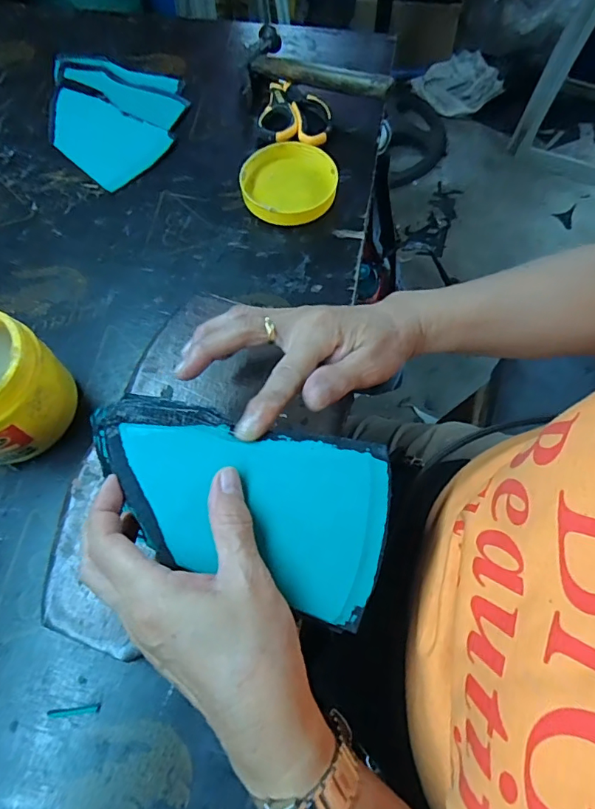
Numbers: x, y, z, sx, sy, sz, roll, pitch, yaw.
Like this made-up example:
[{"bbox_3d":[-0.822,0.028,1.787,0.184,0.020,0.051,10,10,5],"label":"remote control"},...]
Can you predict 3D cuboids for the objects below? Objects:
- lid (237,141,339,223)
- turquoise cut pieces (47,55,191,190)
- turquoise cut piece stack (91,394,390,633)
[{"bbox_3d":[-0.008,-0.218,0.474,0.092,0.026,0.092,-1,65,1],"label":"lid"},{"bbox_3d":[-0.217,-0.340,0.544,0.210,0.015,0.156,39,72,17],"label":"turquoise cut pieces"},{"bbox_3d":[-0.036,0.044,0.268,0.176,0.011,0.094,20,67,9],"label":"turquoise cut piece stack"}]

